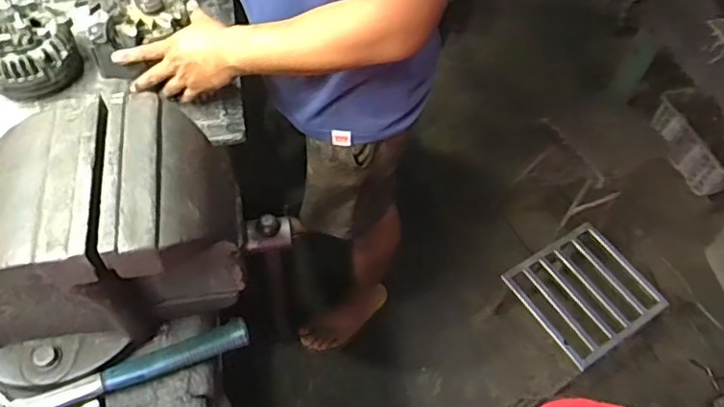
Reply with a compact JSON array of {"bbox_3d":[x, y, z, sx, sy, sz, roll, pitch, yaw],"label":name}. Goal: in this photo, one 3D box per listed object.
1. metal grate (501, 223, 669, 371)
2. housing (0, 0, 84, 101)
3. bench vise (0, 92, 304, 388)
[{"bbox_3d":[0.595,0.234,1.530,0.350,0.043,0.307,-28,63,-21],"label":"metal grate"},{"bbox_3d":[-0.516,-0.234,0.888,0.145,0.117,0.115,-38,67,-25],"label":"housing"},{"bbox_3d":[-0.370,0.061,0.630,0.534,0.239,0.198,-15,59,-14],"label":"bench vise"}]

